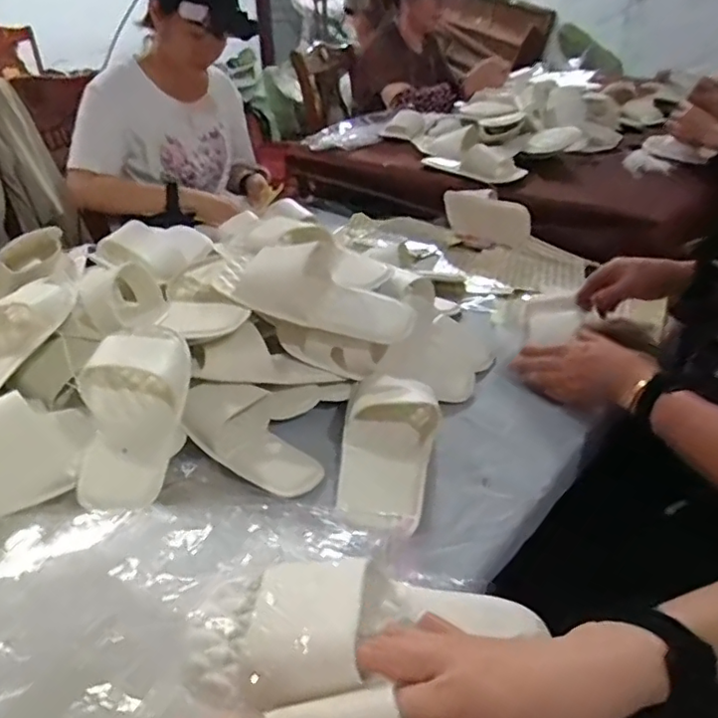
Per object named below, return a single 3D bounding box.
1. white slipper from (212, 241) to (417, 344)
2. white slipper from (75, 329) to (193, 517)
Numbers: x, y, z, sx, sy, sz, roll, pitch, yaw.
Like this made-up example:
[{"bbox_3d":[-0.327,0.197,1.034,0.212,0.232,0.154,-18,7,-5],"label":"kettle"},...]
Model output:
[{"bbox_3d":[-0.054,-0.097,0.768,0.265,0.081,0.099,20,34,2],"label":"white slipper"},{"bbox_3d":[-0.238,0.047,0.613,0.097,0.059,0.233,-2,55,-2],"label":"white slipper"}]

